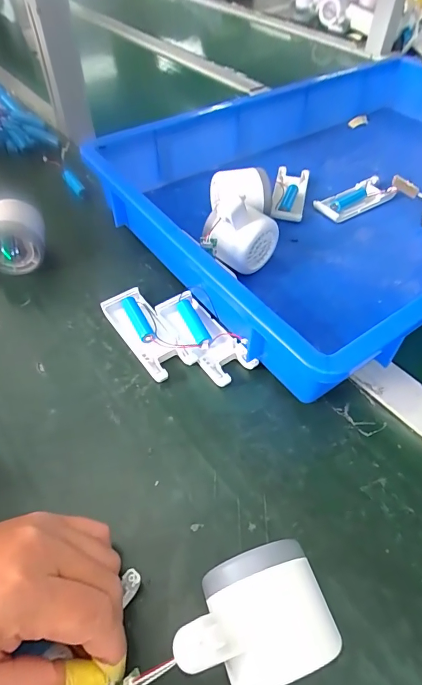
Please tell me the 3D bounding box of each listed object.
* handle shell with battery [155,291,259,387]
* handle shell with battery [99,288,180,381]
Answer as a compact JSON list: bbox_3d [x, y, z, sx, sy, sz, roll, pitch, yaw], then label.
[{"bbox_3d":[-0.006,-0.004,0.358,0.042,0.018,0.102,-32,58,-22],"label":"handle shell with battery"},{"bbox_3d":[-0.056,-0.009,0.360,0.041,0.015,0.099,-29,57,-20],"label":"handle shell with battery"}]

